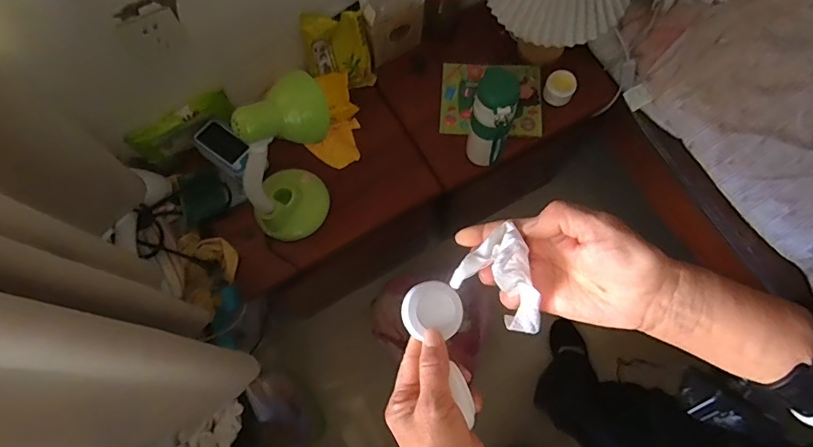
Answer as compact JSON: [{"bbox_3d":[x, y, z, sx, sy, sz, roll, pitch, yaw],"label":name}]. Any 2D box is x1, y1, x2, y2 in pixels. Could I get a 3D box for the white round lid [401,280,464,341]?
[{"bbox_3d":[0.020,0.067,0.372,0.046,0.010,0.043,-1,70,1],"label":"white round lid"}]

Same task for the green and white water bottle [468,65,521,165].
[{"bbox_3d":[0.154,-0.175,0.881,0.071,0.245,0.094,13,71,6],"label":"green and white water bottle"}]

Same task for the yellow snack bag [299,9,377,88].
[{"bbox_3d":[-0.136,-0.349,0.980,0.127,0.177,0.063,-7,70,-1],"label":"yellow snack bag"}]

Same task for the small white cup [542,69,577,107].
[{"bbox_3d":[0.323,-0.284,1.010,0.061,0.059,0.059,-1,70,1],"label":"small white cup"}]

